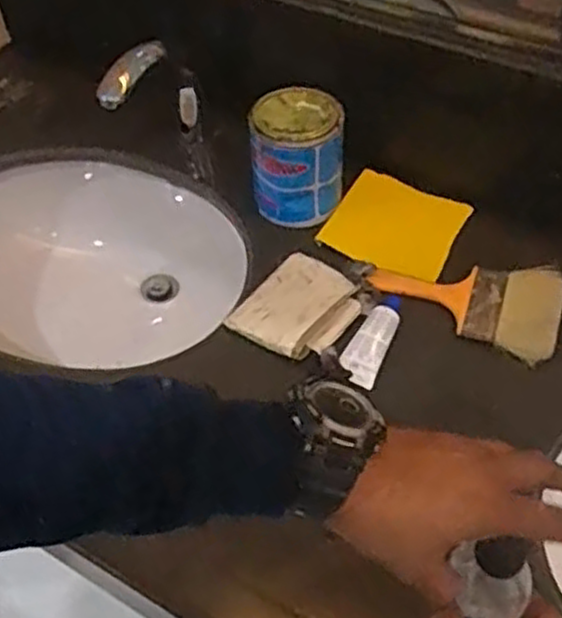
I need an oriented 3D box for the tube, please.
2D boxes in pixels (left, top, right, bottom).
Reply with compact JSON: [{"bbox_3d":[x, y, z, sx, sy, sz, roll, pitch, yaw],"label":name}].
[{"bbox_3d":[0.096,0.027,0.799,0.040,0.020,0.114,18,53,17],"label":"tube"}]

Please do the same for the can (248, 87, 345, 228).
[{"bbox_3d":[0.018,-0.184,0.905,0.103,0.124,0.103,-1,50,1],"label":"can"}]

